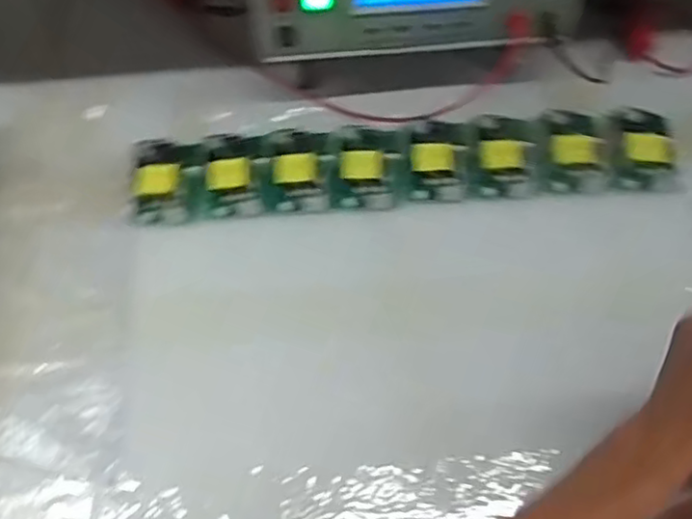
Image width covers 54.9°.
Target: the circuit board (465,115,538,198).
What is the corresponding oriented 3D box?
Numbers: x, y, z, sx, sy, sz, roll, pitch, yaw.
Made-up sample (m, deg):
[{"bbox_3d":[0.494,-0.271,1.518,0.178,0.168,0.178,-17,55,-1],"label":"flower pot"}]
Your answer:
[{"bbox_3d":[0.138,-0.092,0.587,0.059,0.025,0.070,4,62,3],"label":"circuit board"}]

